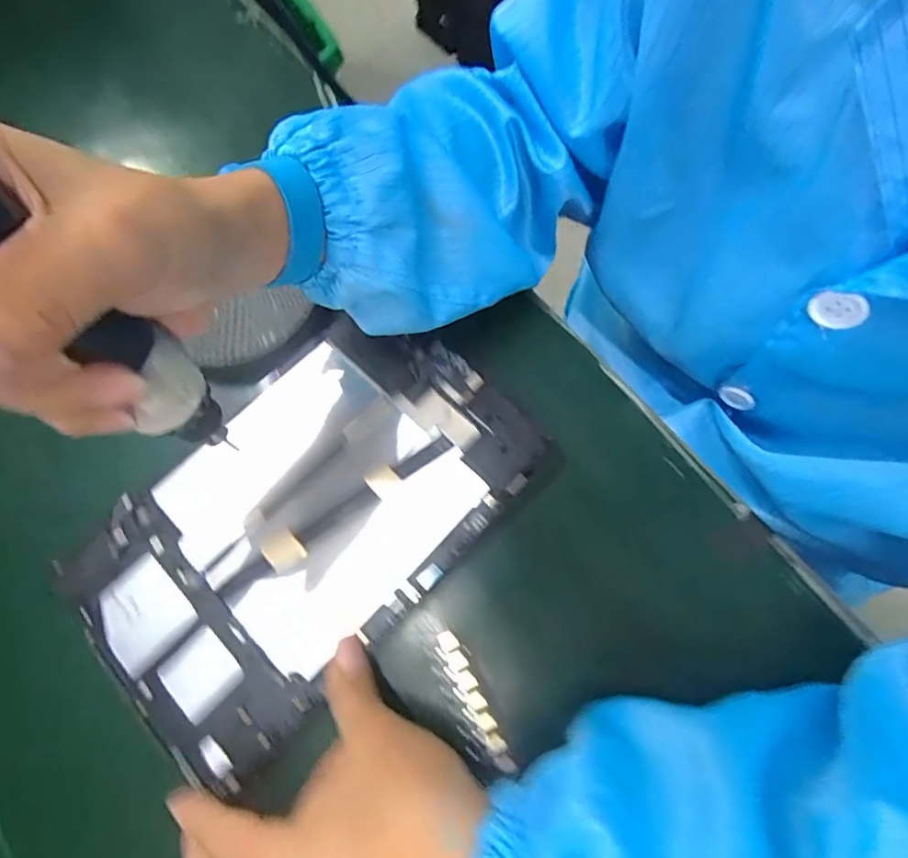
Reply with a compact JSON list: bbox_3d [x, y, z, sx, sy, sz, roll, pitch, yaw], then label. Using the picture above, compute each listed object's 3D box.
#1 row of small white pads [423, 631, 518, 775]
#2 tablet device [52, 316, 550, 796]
[{"bbox_3d":[0.007,0.134,0.260,0.019,0.007,0.067,-25,71,-4],"label":"row of small white pads"},{"bbox_3d":[-0.078,0.043,0.284,0.146,0.011,0.232,43,76,14],"label":"tablet device"}]

